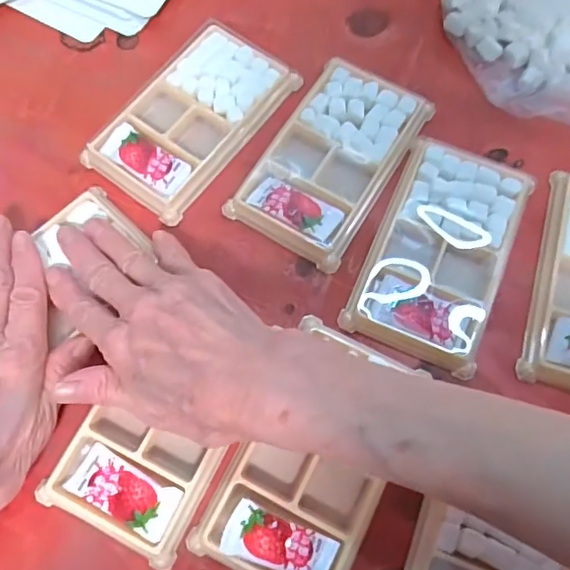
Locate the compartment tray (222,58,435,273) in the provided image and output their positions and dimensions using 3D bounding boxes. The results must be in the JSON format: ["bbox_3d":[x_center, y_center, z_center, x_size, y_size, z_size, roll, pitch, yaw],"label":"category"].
[{"bbox_3d":[0.032,-0.084,0.355,0.076,0.010,0.138,30,73,11],"label":"compartment tray"}]

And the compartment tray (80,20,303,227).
[{"bbox_3d":[-0.061,-0.112,0.367,0.078,0.012,0.136,35,74,13],"label":"compartment tray"}]

